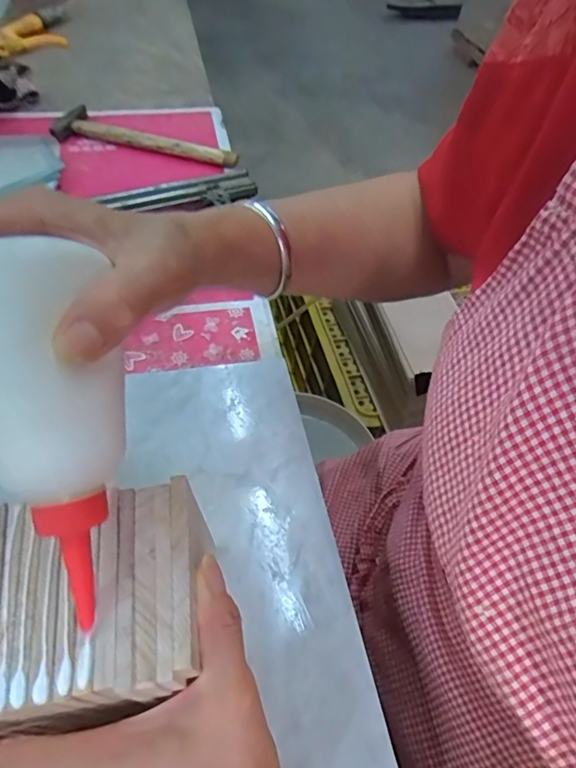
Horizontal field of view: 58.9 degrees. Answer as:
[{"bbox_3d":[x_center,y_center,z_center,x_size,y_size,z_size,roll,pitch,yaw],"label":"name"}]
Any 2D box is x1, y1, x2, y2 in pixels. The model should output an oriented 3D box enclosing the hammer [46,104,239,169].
[{"bbox_3d":[-0.186,-0.316,0.666,0.244,0.030,0.065,14,52,5],"label":"hammer"}]

